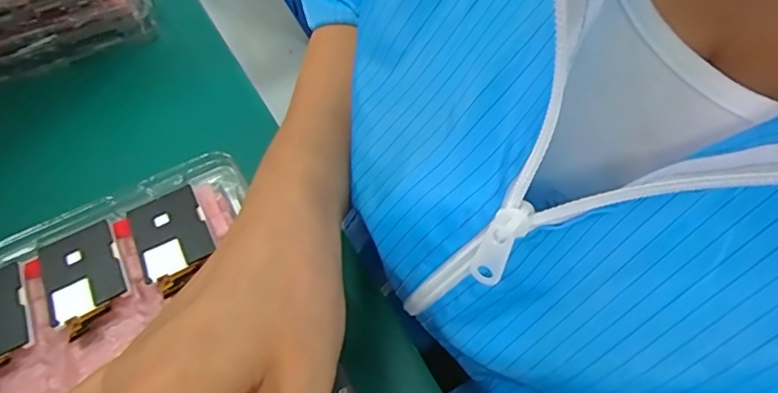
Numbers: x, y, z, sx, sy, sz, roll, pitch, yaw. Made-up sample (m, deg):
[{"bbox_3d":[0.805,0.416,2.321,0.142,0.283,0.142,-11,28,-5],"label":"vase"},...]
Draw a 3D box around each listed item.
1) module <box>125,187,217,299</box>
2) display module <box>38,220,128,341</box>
[{"bbox_3d":[-0.107,0.022,0.262,0.035,0.008,0.053,-25,56,-12],"label":"module"},{"bbox_3d":[-0.144,0.038,0.251,0.033,0.004,0.052,-24,59,-18],"label":"display module"}]

